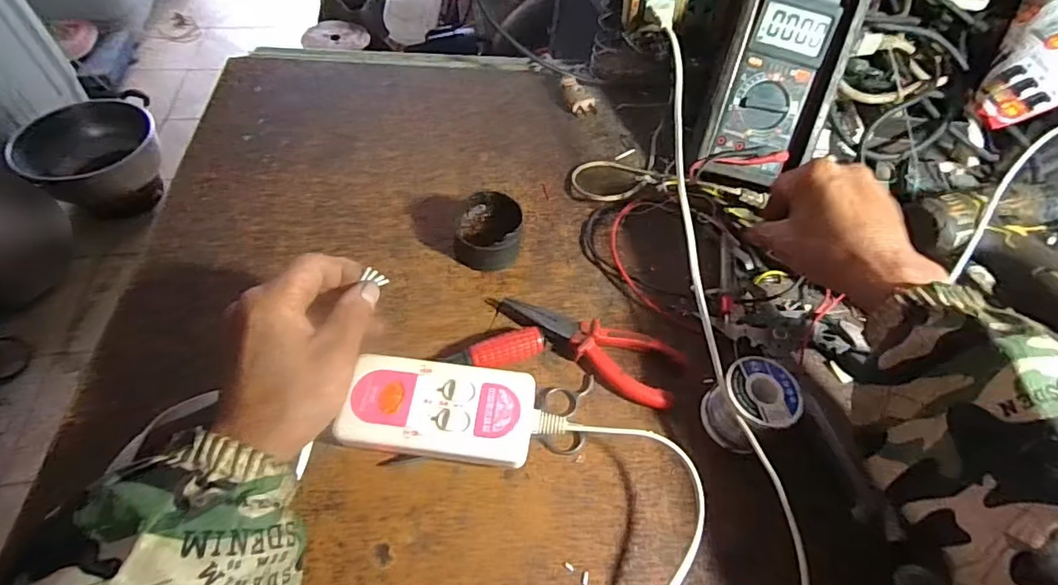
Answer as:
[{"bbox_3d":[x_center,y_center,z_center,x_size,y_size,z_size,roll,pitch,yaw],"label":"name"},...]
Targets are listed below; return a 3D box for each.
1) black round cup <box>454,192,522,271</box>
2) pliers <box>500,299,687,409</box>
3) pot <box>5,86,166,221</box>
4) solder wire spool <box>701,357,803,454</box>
[{"bbox_3d":[-0.034,-0.053,0.452,0.055,0.039,0.054,3,54,-3],"label":"black round cup"},{"bbox_3d":[0.046,0.043,0.408,0.143,0.013,0.055,18,55,8],"label":"pliers"},{"bbox_3d":[-1.075,-0.344,1.322,0.309,0.175,0.326,3,54,-3],"label":"pot"},{"bbox_3d":[0.156,0.081,0.376,0.054,0.050,0.048,-27,61,-22],"label":"solder wire spool"}]

